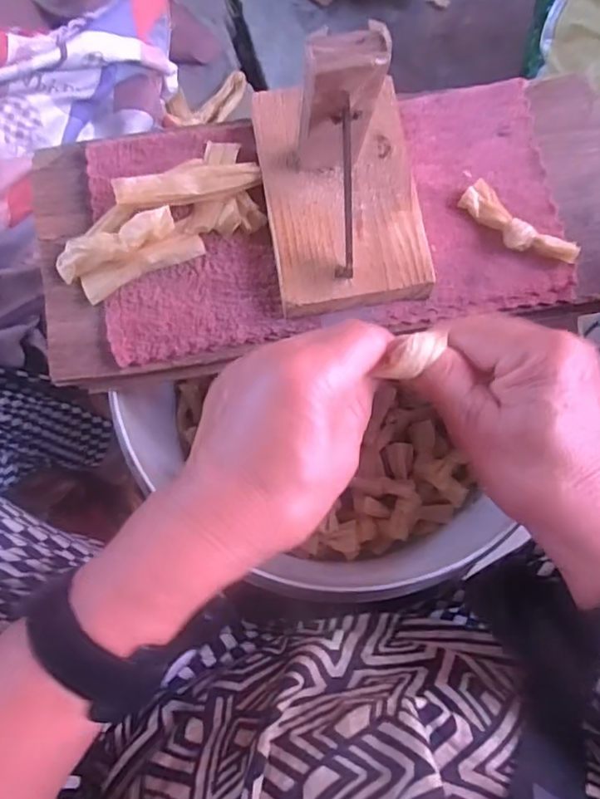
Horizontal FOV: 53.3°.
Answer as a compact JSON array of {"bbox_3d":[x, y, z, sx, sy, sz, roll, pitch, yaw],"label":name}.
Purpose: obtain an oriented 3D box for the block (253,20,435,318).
[{"bbox_3d":[0.027,-0.131,0.312,0.094,0.111,0.135,-8,81,-2],"label":"block"}]

